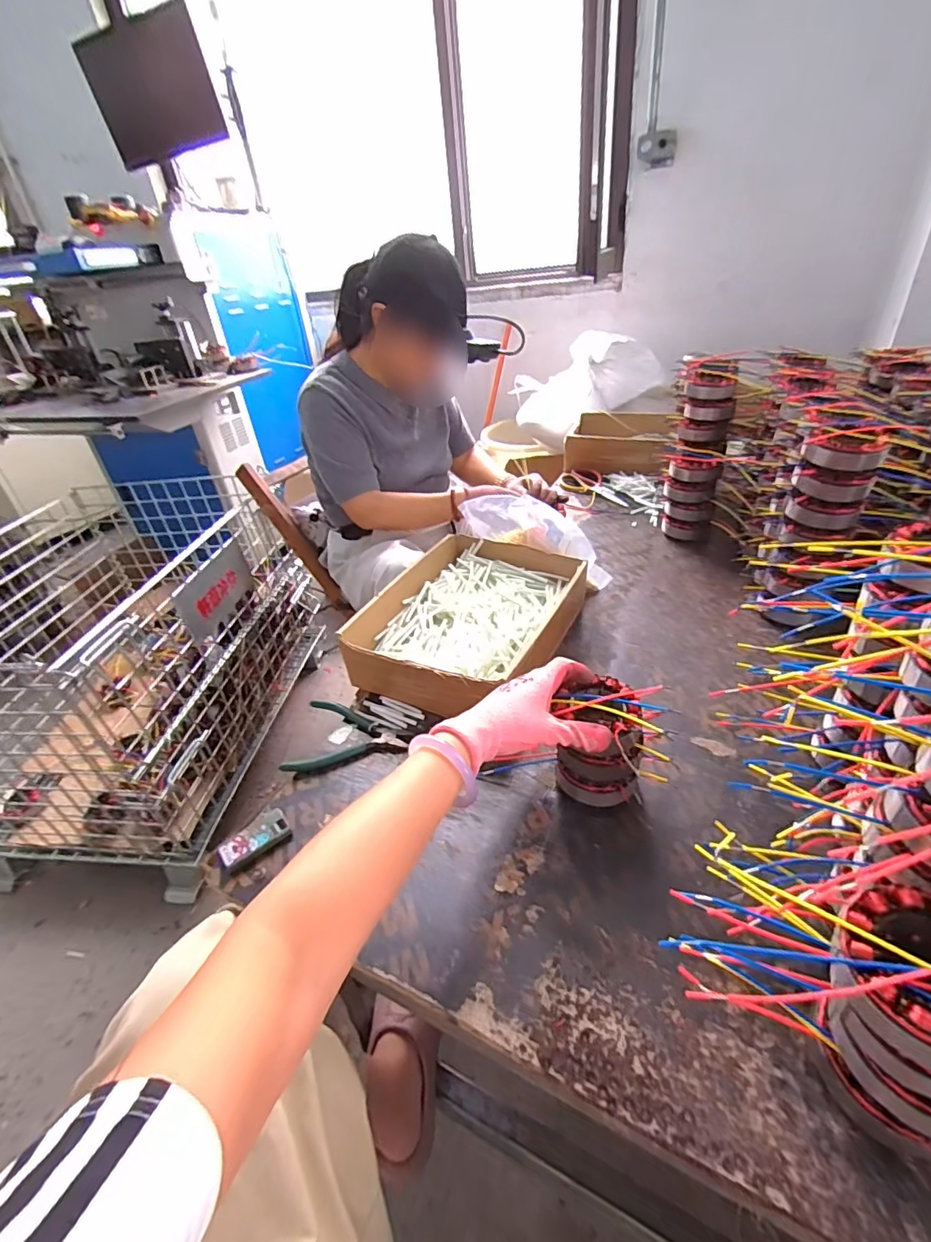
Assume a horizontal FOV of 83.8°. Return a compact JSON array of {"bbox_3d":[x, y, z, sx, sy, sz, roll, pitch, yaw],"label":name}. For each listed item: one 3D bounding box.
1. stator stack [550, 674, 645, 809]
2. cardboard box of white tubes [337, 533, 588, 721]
[{"bbox_3d":[0.141,0.122,0.529,0.081,0.119,0.077,21,44,34],"label":"stator stack"},{"bbox_3d":[0.014,-0.007,0.760,0.249,0.079,0.336,12,40,25],"label":"cardboard box of white tubes"}]

